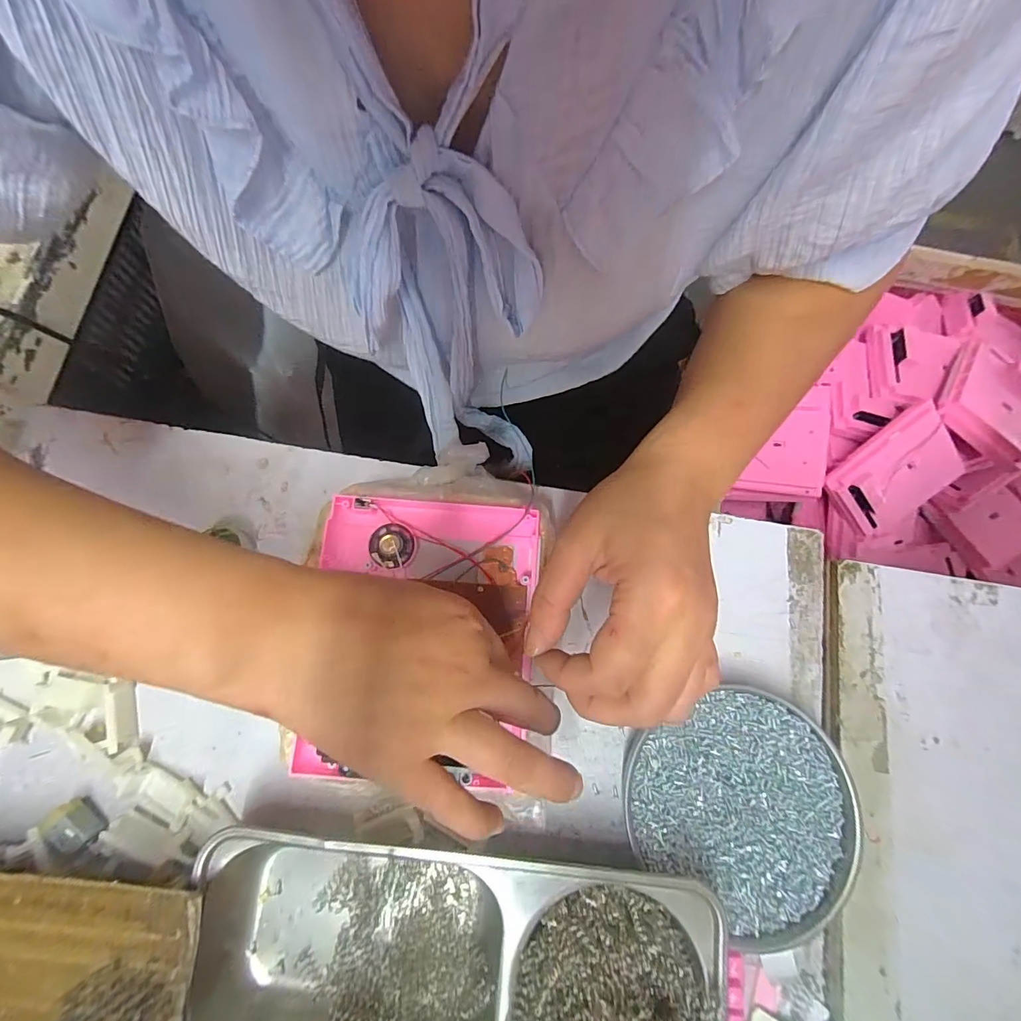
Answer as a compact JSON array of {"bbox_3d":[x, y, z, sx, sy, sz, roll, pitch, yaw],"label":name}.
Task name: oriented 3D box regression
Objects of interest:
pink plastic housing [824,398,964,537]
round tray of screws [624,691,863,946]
[{"bbox_3d":[0.529,-0.044,0.616,0.157,0.048,0.127,-44,109,5],"label":"pink plastic housing"},{"bbox_3d":[0.140,0.183,0.273,0.131,0.016,0.124,0,76,-1],"label":"round tray of screws"}]

